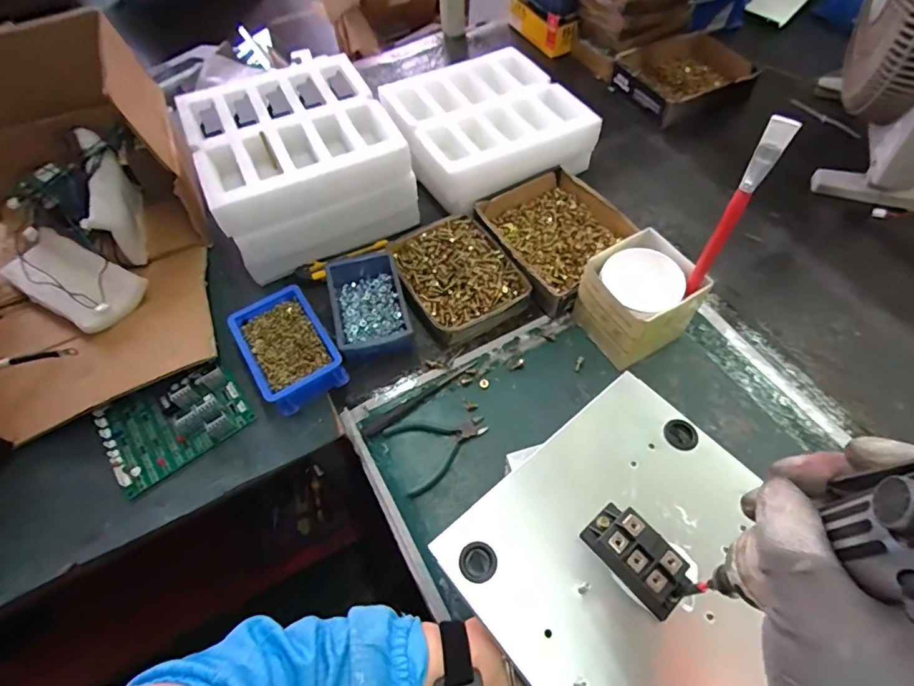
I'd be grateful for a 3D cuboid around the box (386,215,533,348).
[{"bbox_3d":[-0.002,-0.095,0.658,0.147,0.048,0.184,-31,62,-15],"label":"box"}]

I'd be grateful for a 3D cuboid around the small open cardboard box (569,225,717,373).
[{"bbox_3d":[0.222,-0.052,0.584,0.114,0.107,0.109,-27,61,-13],"label":"small open cardboard box"}]

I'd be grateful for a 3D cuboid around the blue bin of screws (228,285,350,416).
[{"bbox_3d":[-0.213,0.009,0.602,0.099,0.061,0.141,-31,62,-15],"label":"blue bin of screws"}]

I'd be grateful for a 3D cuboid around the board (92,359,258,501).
[{"bbox_3d":[-0.343,0.091,0.568,0.157,0.034,0.109,-34,63,-17],"label":"board"}]

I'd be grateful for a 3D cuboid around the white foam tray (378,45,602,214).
[{"bbox_3d":[0.047,-0.340,0.755,0.269,0.094,0.256,-26,61,-12],"label":"white foam tray"}]

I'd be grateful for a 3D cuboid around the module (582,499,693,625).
[{"bbox_3d":[0.136,0.163,0.358,0.045,0.028,0.078,-37,64,-18],"label":"module"}]

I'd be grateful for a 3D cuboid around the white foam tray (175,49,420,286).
[{"bbox_3d":[-0.225,-0.265,0.693,0.259,0.135,0.247,-25,60,-11],"label":"white foam tray"}]

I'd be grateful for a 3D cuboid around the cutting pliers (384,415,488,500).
[{"bbox_3d":[-0.017,0.117,0.544,0.111,0.008,0.085,-20,60,-9],"label":"cutting pliers"}]

